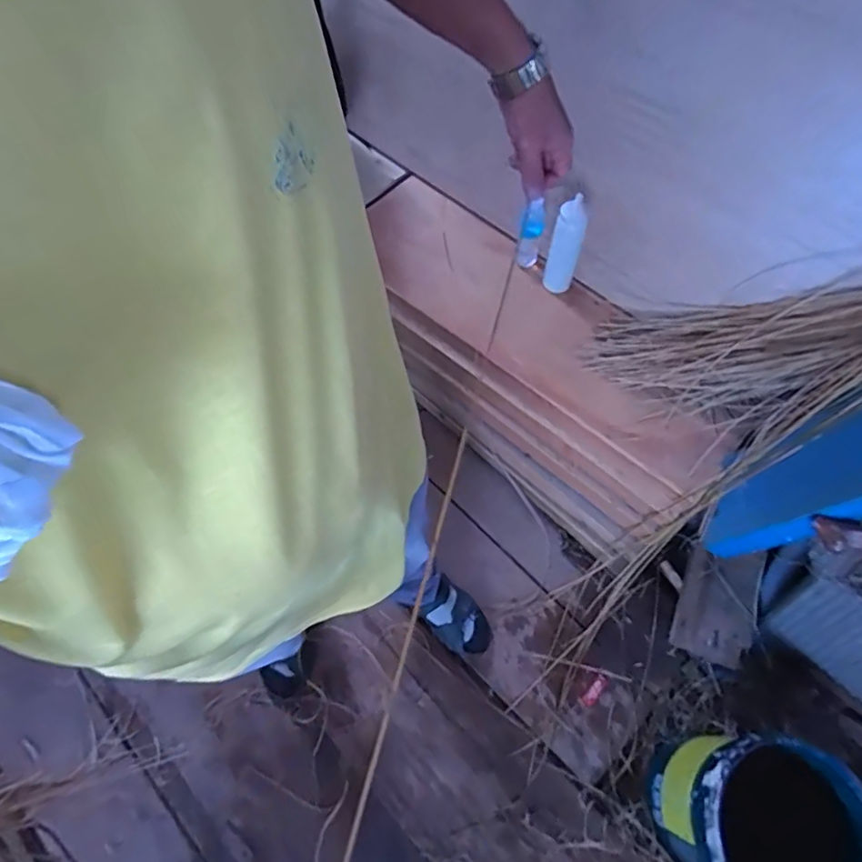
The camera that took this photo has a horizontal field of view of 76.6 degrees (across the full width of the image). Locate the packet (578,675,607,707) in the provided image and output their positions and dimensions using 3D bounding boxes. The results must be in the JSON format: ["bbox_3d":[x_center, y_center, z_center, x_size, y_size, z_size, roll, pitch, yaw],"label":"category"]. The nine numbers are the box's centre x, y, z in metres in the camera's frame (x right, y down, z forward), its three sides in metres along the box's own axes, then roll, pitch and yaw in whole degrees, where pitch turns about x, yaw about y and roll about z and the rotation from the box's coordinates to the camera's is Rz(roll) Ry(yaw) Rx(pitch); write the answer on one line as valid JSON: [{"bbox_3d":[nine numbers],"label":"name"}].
[{"bbox_3d":[0.354,0.569,1.189,0.078,0.005,0.027,-40,70,-21],"label":"packet"}]

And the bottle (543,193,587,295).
[{"bbox_3d":[0.309,-0.420,1.255,0.069,0.218,0.075,5,64,3],"label":"bottle"}]

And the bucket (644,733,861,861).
[{"bbox_3d":[0.591,0.705,0.979,0.288,0.249,0.272,0,64,1],"label":"bucket"}]

